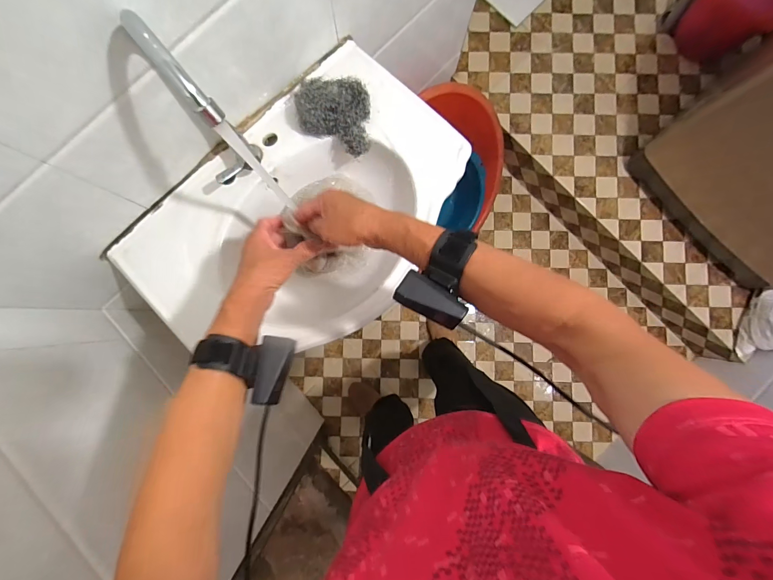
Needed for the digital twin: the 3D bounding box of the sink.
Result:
[{"bbox_3d":[-0.149,-0.133,0.629,0.382,0.128,0.593,45,87,3],"label":"sink"}]

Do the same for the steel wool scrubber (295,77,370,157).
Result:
[{"bbox_3d":[-0.093,-0.304,0.587,0.127,0.038,0.123,3,86,0],"label":"steel wool scrubber"}]

